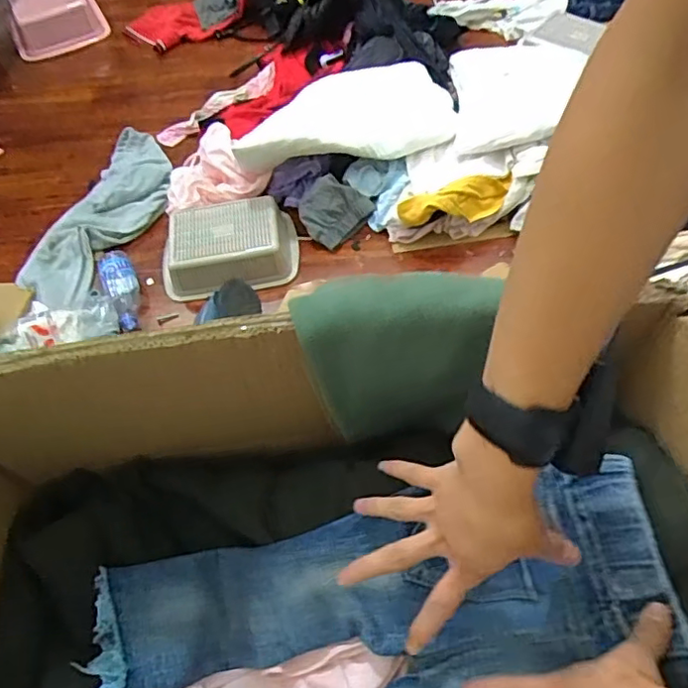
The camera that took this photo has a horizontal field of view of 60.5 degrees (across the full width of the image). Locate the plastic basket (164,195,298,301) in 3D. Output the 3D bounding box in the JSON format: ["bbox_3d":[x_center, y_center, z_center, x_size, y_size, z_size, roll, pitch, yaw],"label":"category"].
[{"bbox_3d":[-0.217,-0.199,1.146,0.254,0.071,0.200,-7,55,1],"label":"plastic basket"}]

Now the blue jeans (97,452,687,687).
[{"bbox_3d":[-0.001,0.264,0.469,0.508,0.127,0.260,-20,52,14],"label":"blue jeans"}]

